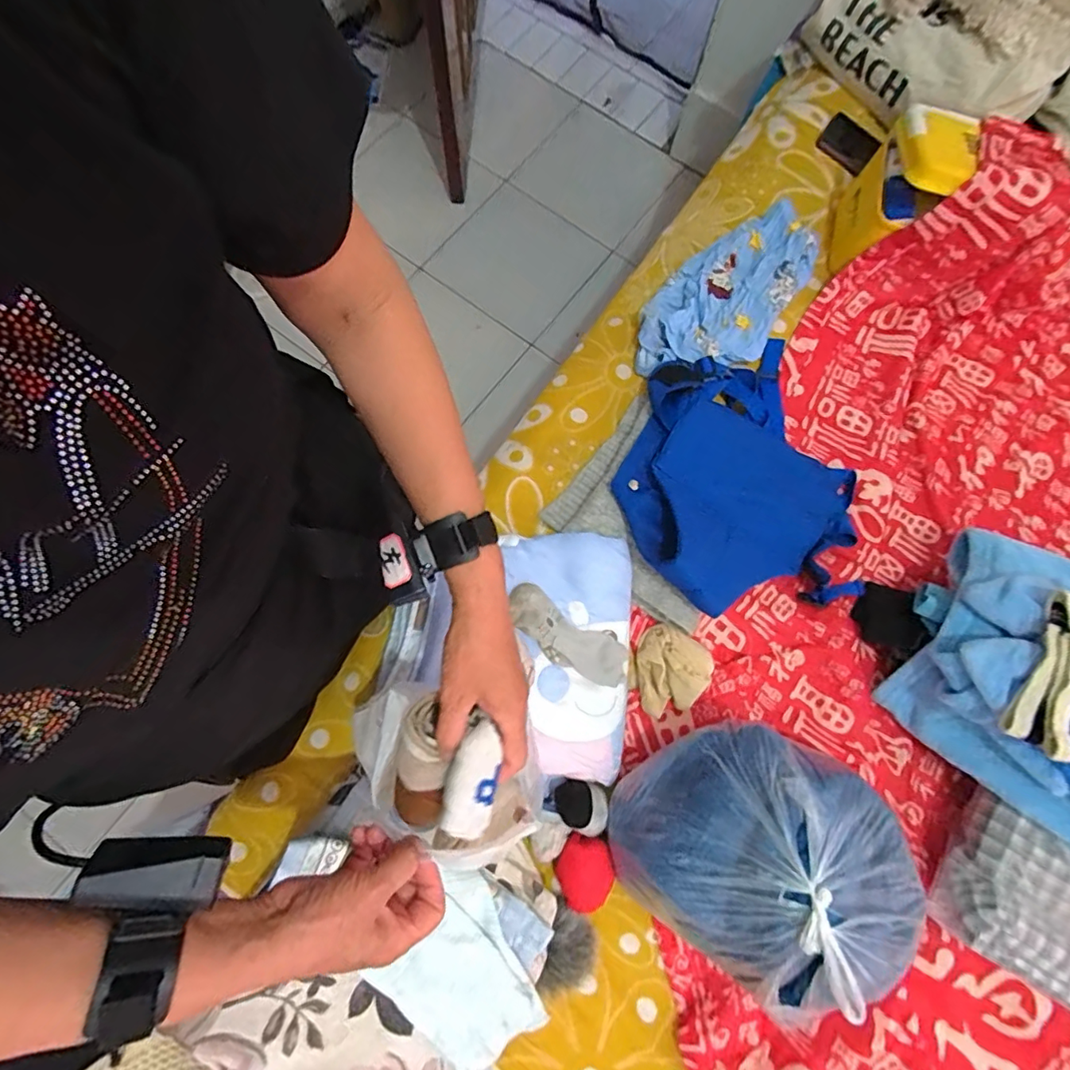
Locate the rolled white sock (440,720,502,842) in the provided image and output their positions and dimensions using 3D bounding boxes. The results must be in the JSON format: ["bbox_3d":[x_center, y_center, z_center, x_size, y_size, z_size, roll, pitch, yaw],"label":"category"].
[{"bbox_3d":[-0.047,0.181,0.389,0.037,0.026,0.079,11,76,-13],"label":"rolled white sock"}]

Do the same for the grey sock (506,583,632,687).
[{"bbox_3d":[0.037,0.119,0.613,0.162,0.025,0.059,36,77,-10],"label":"grey sock"}]

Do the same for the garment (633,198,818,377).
[{"bbox_3d":[0.278,-0.351,0.766,0.174,0.058,0.321,33,77,8],"label":"garment"}]

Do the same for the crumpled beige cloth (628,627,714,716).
[{"bbox_3d":[0.161,0.165,0.631,0.083,0.043,0.101,31,77,7],"label":"crumpled beige cloth"}]

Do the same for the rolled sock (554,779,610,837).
[{"bbox_3d":[0.051,0.301,0.580,0.061,0.028,0.048,30,77,7],"label":"rolled sock"}]

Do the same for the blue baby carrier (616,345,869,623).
[{"bbox_3d":[0.262,-0.085,0.679,0.321,0.083,0.354,-8,75,-3],"label":"blue baby carrier"}]

